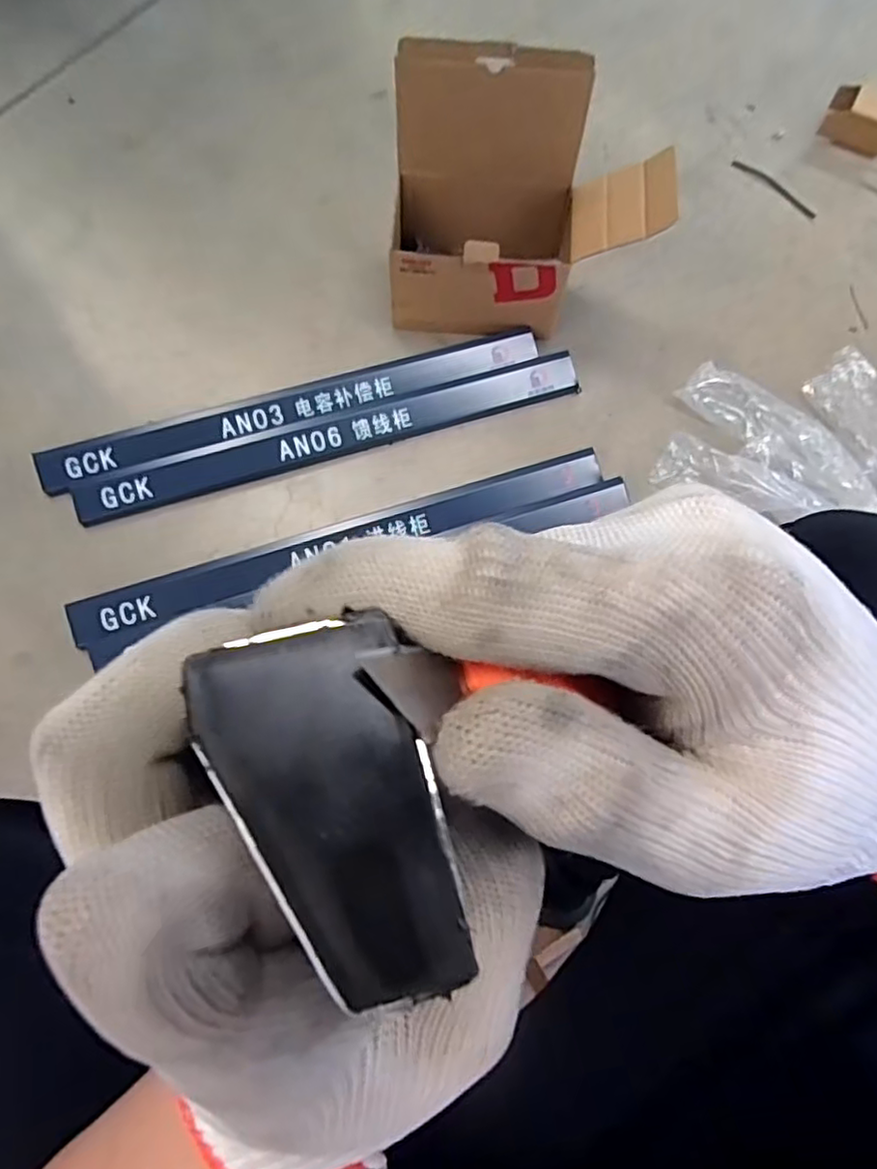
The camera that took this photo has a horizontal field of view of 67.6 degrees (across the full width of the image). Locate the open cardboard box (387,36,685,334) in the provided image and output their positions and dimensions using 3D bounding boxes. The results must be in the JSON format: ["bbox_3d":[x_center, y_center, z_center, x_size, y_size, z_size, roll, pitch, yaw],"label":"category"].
[{"bbox_3d":[0.133,-0.559,0.995,0.400,0.319,0.208,5,69,0],"label":"open cardboard box"}]

